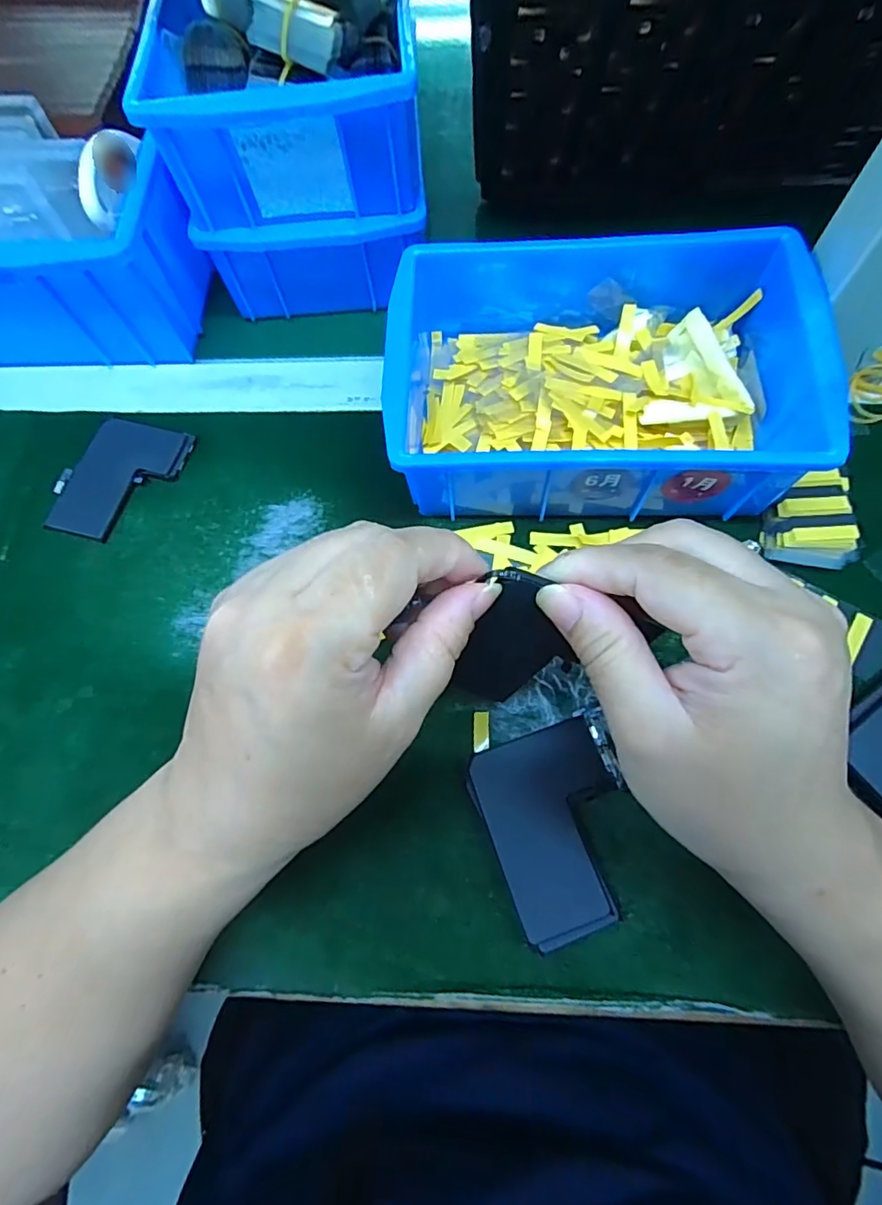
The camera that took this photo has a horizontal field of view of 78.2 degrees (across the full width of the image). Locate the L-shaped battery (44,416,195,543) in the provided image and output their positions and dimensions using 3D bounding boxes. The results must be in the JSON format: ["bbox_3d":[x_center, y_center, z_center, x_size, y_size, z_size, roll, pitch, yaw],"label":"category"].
[{"bbox_3d":[-0.189,-0.072,0.316,0.060,0.005,0.080,21,72,10],"label":"L-shaped battery"}]

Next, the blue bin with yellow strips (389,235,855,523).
[{"bbox_3d":[0.076,-0.114,0.283,0.196,0.069,0.134,1,70,3],"label":"blue bin with yellow strips"}]

